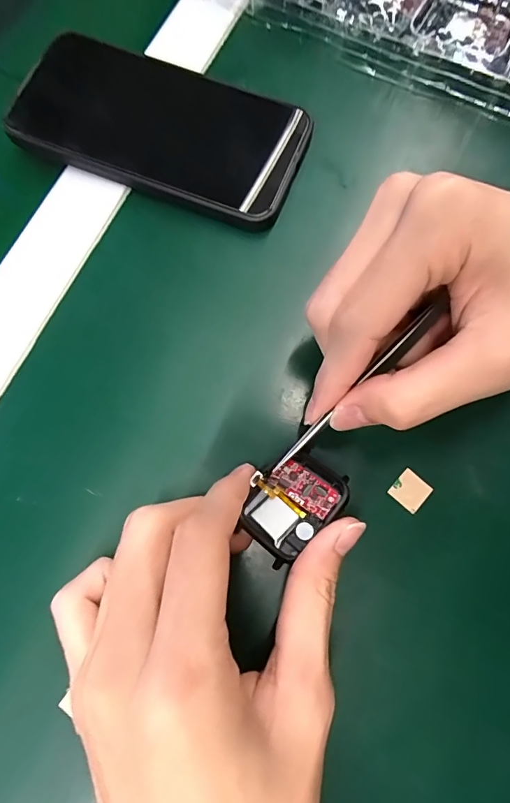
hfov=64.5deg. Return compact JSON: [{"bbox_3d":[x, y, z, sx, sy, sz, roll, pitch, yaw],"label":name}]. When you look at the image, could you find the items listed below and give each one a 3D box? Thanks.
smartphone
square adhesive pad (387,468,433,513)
[{"bbox_3d":[-0.052,-0.153,0.231,0.158,0.017,0.079,20,78,3],"label":"smartphone"},{"bbox_3d":[0.073,0.042,0.189,0.015,0.004,0.015,41,81,9],"label":"square adhesive pad"}]

